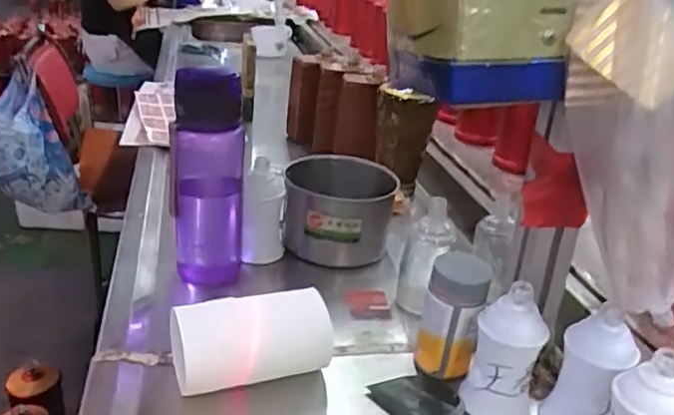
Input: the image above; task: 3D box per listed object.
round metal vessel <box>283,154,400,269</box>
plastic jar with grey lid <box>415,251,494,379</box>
[{"bbox_3d":[0.001,0.009,0.755,0.127,0.102,0.137,3,24,-2],"label":"round metal vessel"},{"bbox_3d":[0.104,0.098,0.559,0.052,0.105,0.055,3,24,-2],"label":"plastic jar with grey lid"}]

